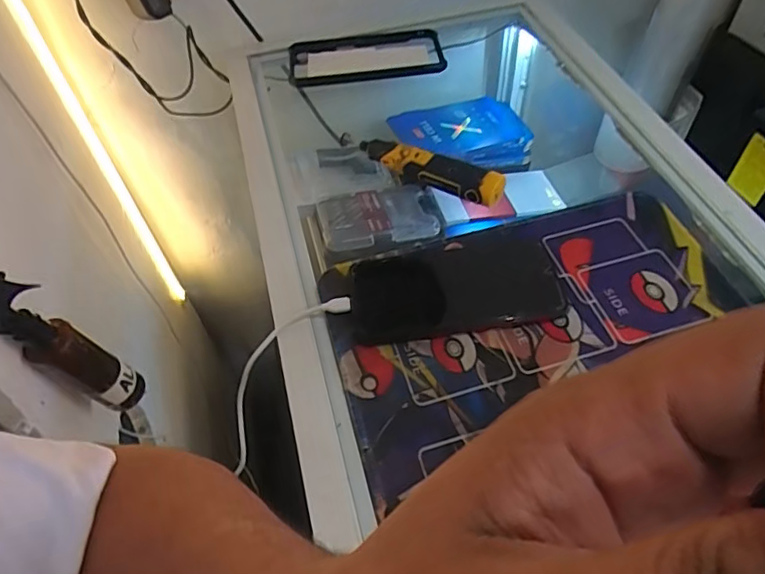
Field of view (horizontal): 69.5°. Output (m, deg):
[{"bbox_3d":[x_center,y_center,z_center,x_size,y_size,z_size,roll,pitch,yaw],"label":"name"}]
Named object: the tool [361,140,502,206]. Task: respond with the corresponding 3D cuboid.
[{"bbox_3d":[0.040,-0.104,0.491,0.137,0.026,0.034,20,57,19],"label":"tool"}]

